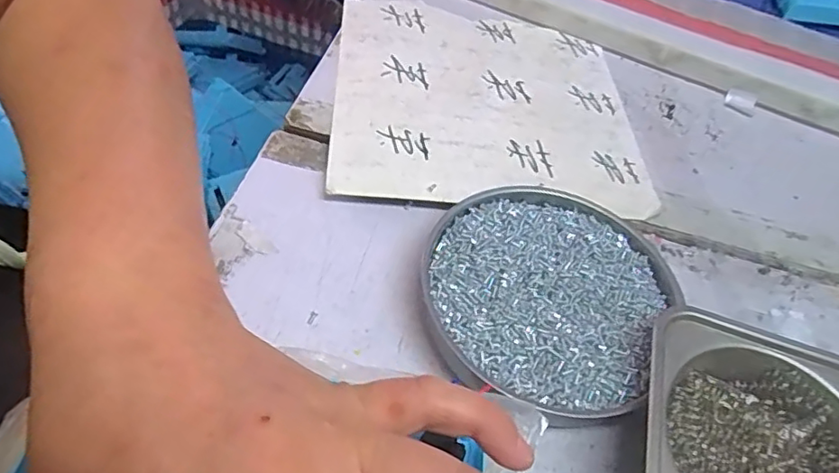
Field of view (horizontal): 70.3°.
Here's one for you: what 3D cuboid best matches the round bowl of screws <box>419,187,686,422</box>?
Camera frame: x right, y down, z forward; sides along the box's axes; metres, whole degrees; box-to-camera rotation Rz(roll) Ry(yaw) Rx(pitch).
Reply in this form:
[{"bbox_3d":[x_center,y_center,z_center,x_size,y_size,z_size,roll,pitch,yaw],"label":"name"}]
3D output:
[{"bbox_3d":[0.066,0.027,0.315,0.123,0.022,0.126,28,52,13],"label":"round bowl of screws"}]

